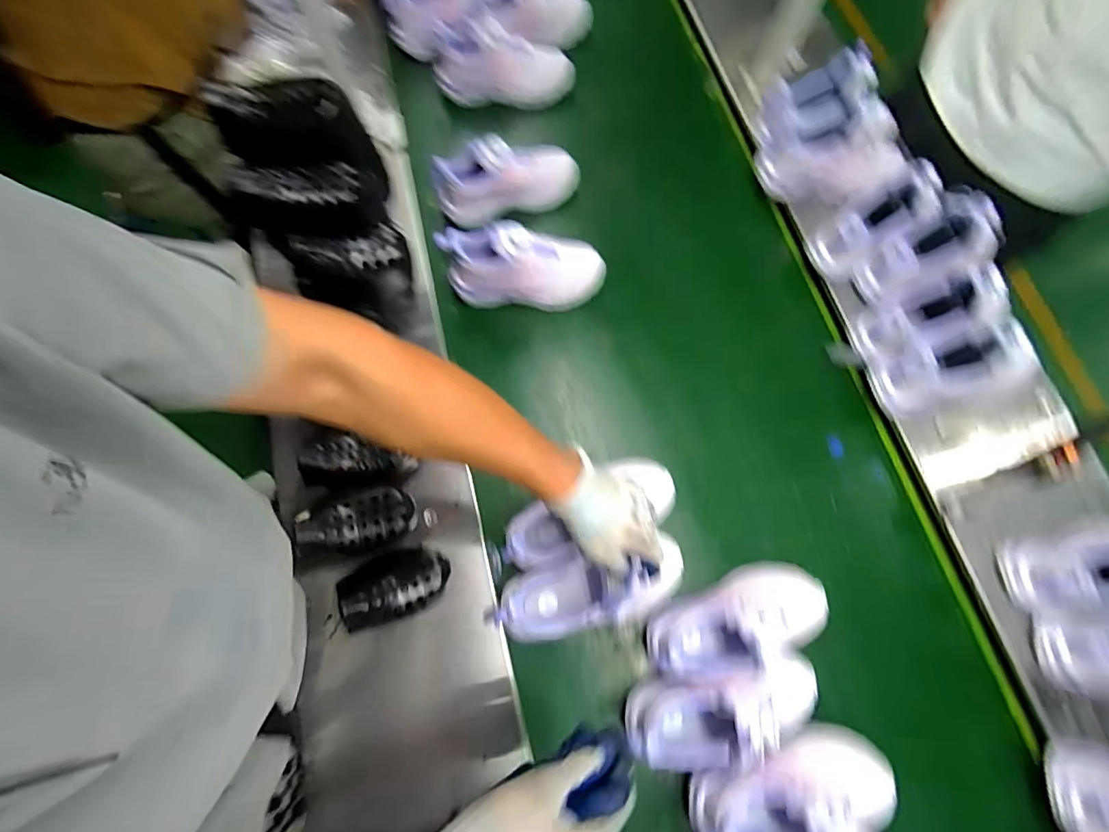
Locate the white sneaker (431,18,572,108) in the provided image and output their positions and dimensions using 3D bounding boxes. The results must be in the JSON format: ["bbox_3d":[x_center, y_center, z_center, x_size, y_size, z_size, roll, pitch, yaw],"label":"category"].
[{"bbox_3d":[-0.089,-0.596,0.832,0.232,0.114,0.098,1,75,0],"label":"white sneaker"}]

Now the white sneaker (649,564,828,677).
[{"bbox_3d":[0.216,0.227,0.543,0.223,0.095,0.095,-11,75,-3],"label":"white sneaker"}]

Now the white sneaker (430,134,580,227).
[{"bbox_3d":[-0.069,-0.361,0.749,0.221,0.119,0.081,-20,76,-6],"label":"white sneaker"}]

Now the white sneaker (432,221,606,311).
[{"bbox_3d":[-0.040,-0.212,0.687,0.228,0.106,0.086,-4,75,-2],"label":"white sneaker"}]

